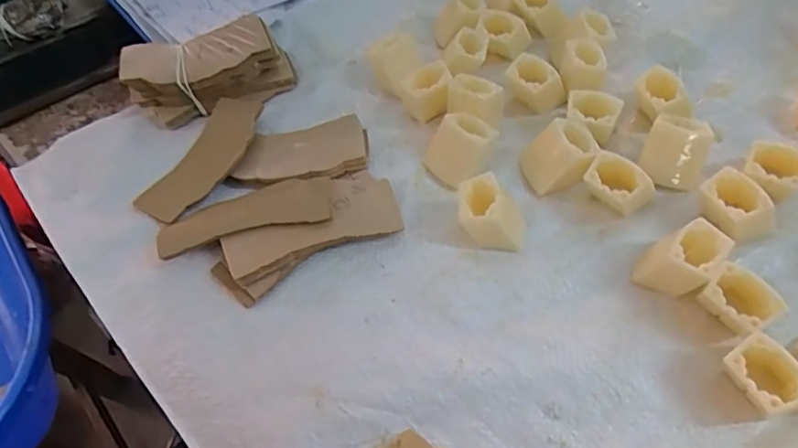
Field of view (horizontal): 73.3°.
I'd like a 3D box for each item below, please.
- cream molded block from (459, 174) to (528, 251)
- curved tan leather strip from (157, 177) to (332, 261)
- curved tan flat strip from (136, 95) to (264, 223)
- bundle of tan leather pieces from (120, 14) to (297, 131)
[{"bbox_3d":[0.057,-0.006,0.335,0.031,0.037,0.038,-23,53,19],"label":"cream molded block"},{"bbox_3d":[-0.100,-0.007,0.353,0.111,0.006,0.046,-16,39,-3],"label":"curved tan leather strip"},{"bbox_3d":[-0.138,-0.048,0.388,0.050,0.013,0.111,22,60,20],"label":"curved tan flat strip"},{"bbox_3d":[-0.152,-0.122,0.426,0.121,0.042,0.059,-22,55,-10],"label":"bundle of tan leather pieces"}]

